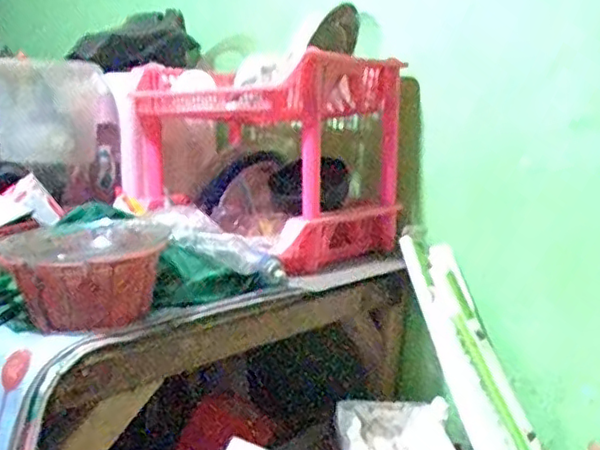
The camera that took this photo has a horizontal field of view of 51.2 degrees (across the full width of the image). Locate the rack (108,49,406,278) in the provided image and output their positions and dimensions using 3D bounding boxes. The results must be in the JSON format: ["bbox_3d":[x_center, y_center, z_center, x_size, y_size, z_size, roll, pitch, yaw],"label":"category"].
[{"bbox_3d":[-0.082,-0.126,1.187,0.478,0.322,0.319,7,11,39],"label":"rack"}]

